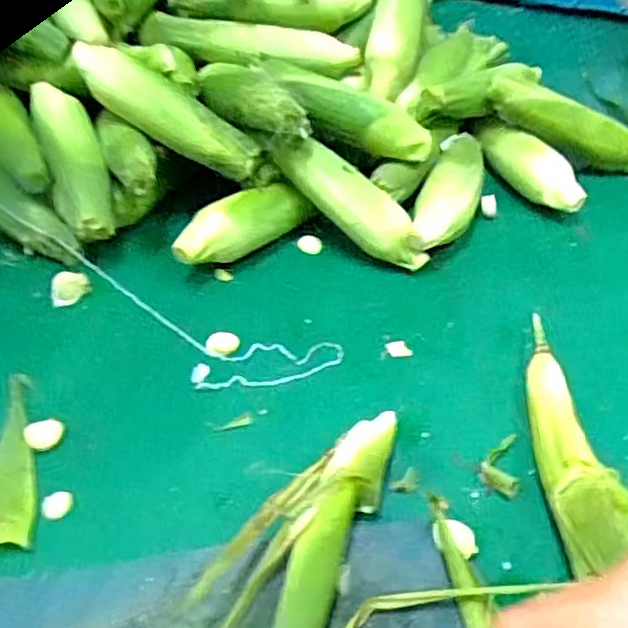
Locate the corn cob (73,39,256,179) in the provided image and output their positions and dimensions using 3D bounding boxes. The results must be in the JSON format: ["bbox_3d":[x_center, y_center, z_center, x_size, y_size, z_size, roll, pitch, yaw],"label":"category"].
[{"bbox_3d":[-0.157,-0.216,0.693,0.233,0.056,0.058,35,51,7],"label":"corn cob"}]

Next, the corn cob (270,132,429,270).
[{"bbox_3d":[0.041,-0.118,0.676,0.191,0.048,0.048,41,52,1],"label":"corn cob"}]

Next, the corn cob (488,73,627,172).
[{"bbox_3d":[0.307,-0.227,0.790,0.222,0.048,0.051,21,43,-9],"label":"corn cob"}]

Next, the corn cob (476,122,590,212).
[{"bbox_3d":[0.250,-0.165,0.762,0.058,0.056,0.145,-21,44,-18],"label":"corn cob"}]

